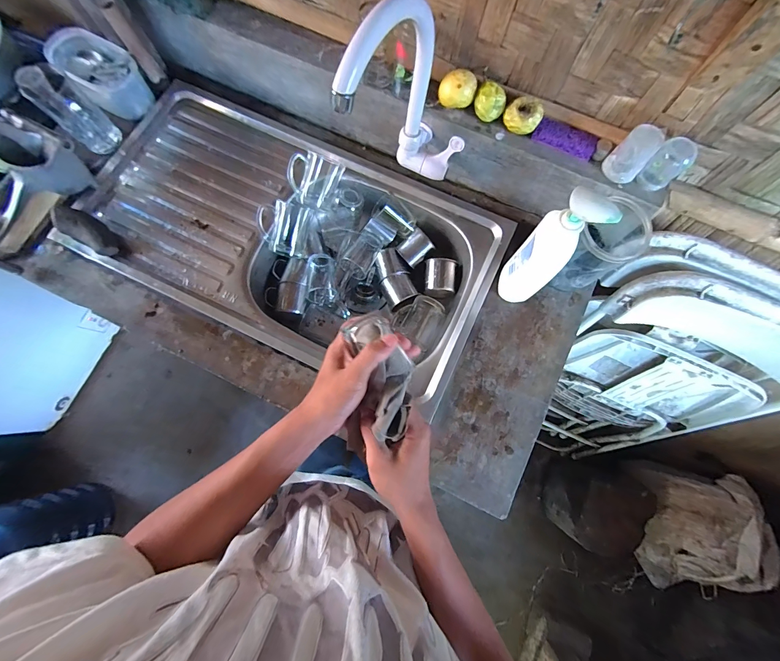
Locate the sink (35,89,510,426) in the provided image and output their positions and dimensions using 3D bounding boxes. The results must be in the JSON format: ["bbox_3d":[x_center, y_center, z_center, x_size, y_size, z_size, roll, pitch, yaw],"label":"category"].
[{"bbox_3d":[-0.186,-0.173,0.681,0.747,0.124,0.408,26,79,4],"label":"sink"}]

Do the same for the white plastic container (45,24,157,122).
[{"bbox_3d":[-0.554,-0.498,0.659,0.175,0.099,0.108,43,81,8],"label":"white plastic container"}]

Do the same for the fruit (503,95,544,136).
[{"bbox_3d":[0.205,-0.333,0.537,0.050,0.051,0.048,0,78,-1],"label":"fruit"}]

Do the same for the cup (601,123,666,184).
[{"bbox_3d":[0.366,-0.266,0.513,0.052,0.072,0.051,0,78,-1],"label":"cup"}]

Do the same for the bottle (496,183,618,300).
[{"bbox_3d":[0.217,-0.106,0.493,0.062,0.239,0.067,-44,82,-9],"label":"bottle"}]

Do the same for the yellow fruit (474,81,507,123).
[{"bbox_3d":[0.157,-0.357,0.544,0.045,0.044,0.042,0,78,-1],"label":"yellow fruit"}]

